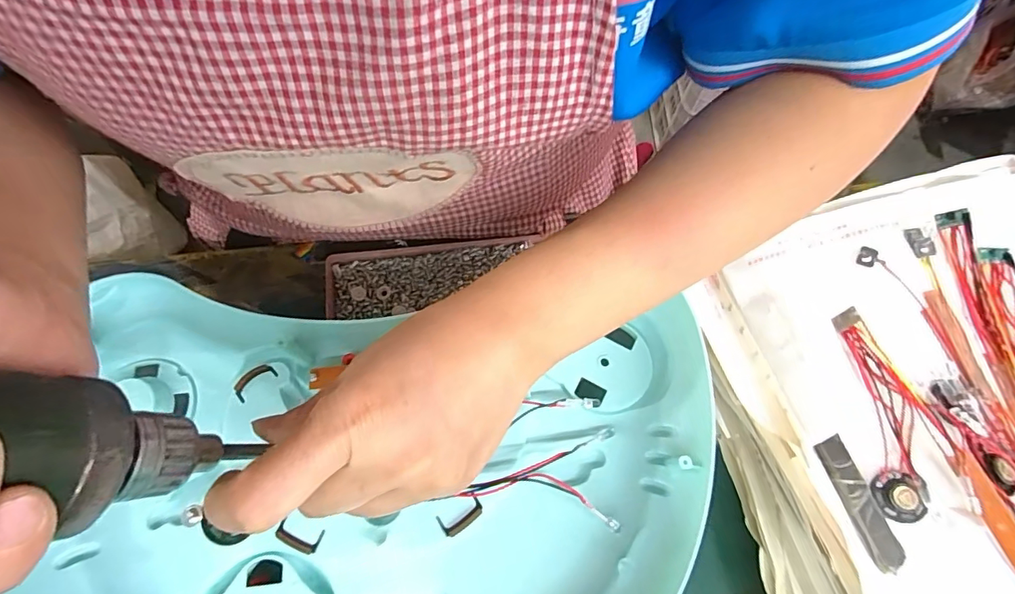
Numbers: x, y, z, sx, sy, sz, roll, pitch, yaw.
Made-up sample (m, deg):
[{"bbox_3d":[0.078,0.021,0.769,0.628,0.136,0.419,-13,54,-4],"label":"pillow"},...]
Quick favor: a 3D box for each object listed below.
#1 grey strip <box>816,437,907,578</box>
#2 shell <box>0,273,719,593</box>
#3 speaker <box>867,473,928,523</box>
[{"bbox_3d":[0.202,0.117,0.269,0.020,0.004,0.070,-19,71,-8],"label":"grey strip"},{"bbox_3d":[-0.053,0.104,0.224,0.299,0.037,0.206,1,69,-1],"label":"shell"},{"bbox_3d":[0.224,0.115,0.270,0.026,0.009,0.026,1,69,-2],"label":"speaker"}]

